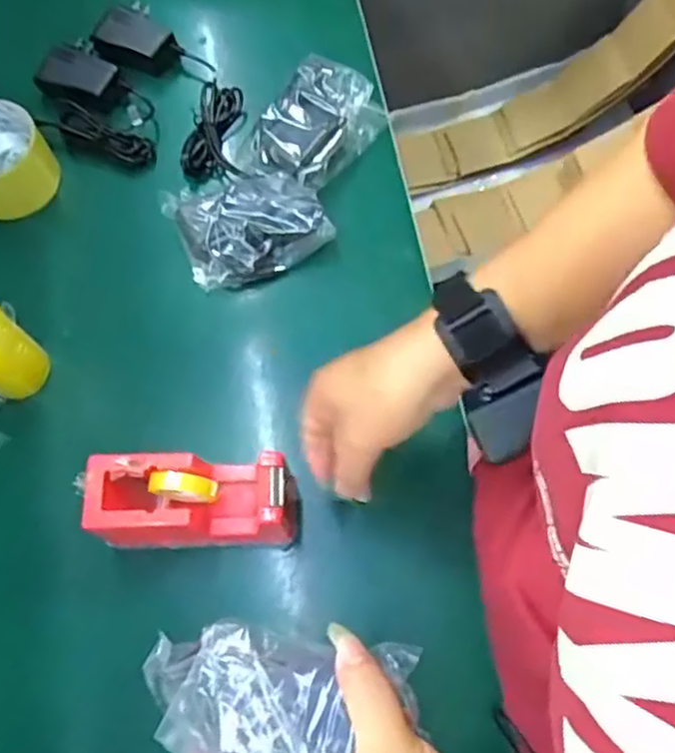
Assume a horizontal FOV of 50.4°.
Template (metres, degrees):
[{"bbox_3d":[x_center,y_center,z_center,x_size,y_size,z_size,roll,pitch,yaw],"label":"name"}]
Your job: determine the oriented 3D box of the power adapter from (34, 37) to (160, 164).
[{"bbox_3d":[-0.220,-0.240,0.647,0.083,0.035,0.137,-38,73,-12],"label":"power adapter"}]

